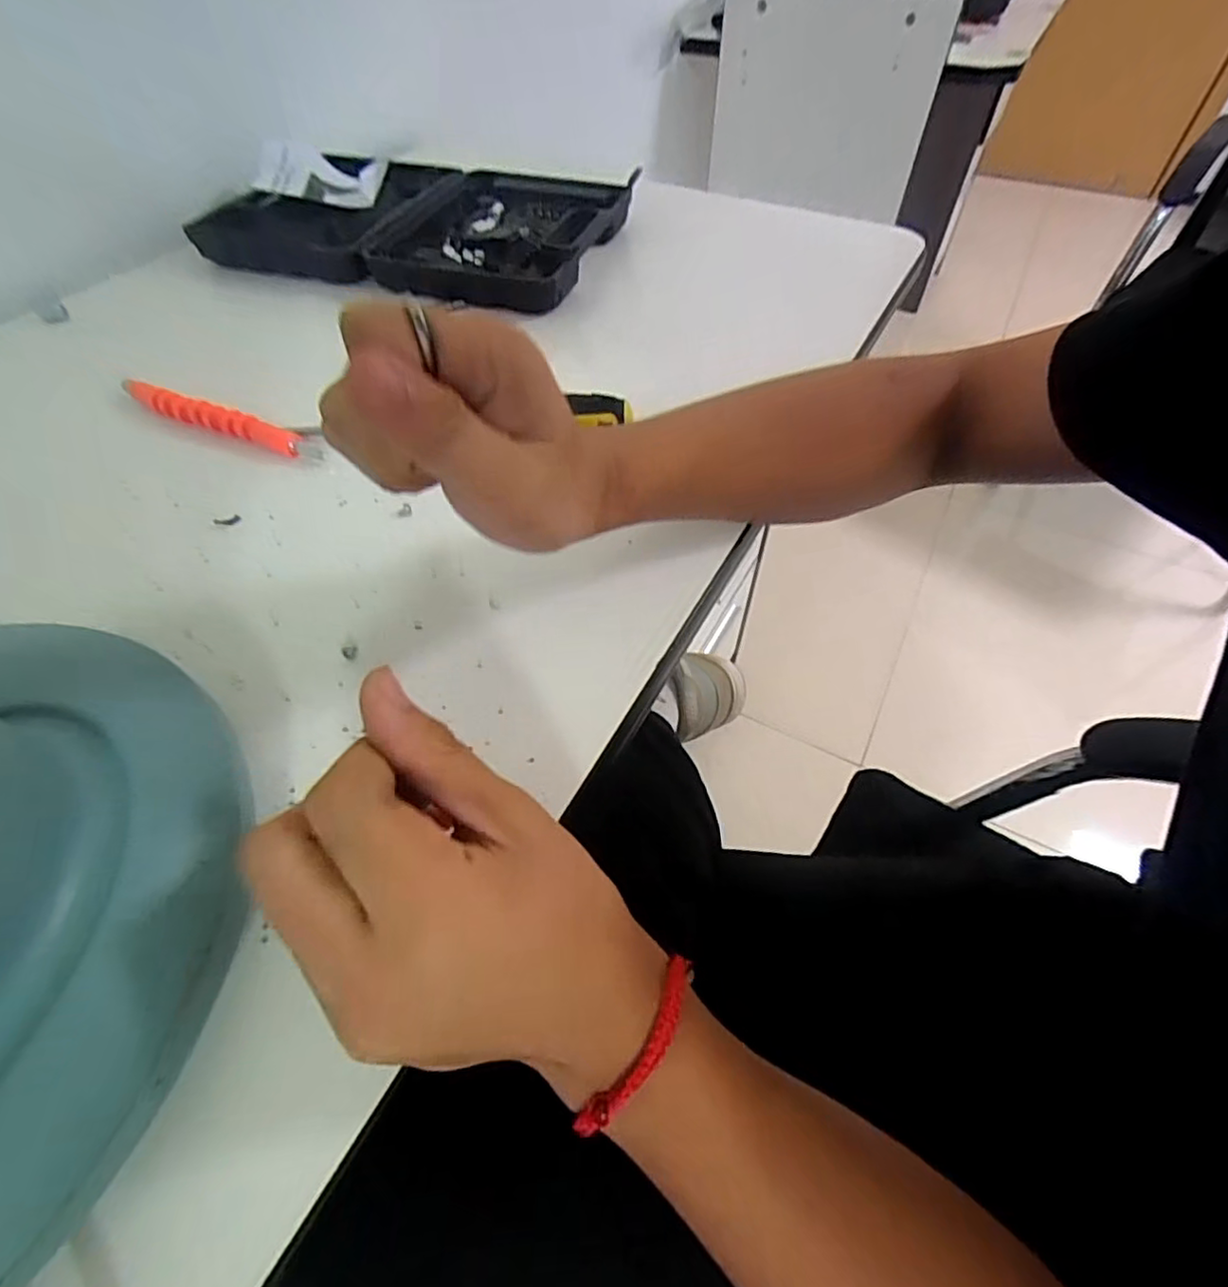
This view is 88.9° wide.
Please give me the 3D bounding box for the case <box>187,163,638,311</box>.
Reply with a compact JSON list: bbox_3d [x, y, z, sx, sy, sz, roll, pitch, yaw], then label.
[{"bbox_3d":[-0.160,-0.361,0.527,0.304,0.041,0.197,16,54,12],"label":"case"}]

